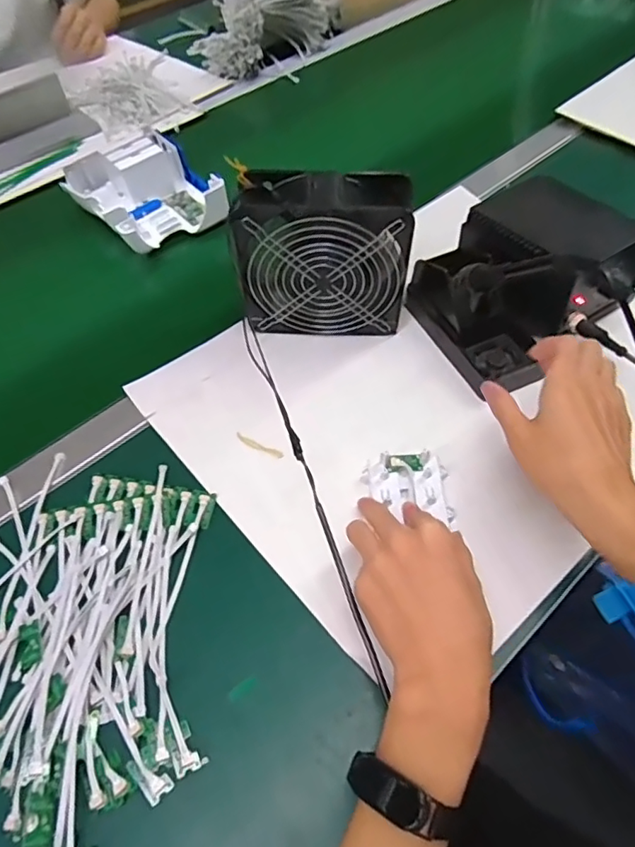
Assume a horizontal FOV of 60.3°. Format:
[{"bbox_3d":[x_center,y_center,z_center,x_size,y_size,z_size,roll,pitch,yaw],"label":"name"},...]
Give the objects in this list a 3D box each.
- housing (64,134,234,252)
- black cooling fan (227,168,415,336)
[{"bbox_3d":[-0.216,-0.293,0.672,0.140,0.051,0.174,-36,62,-20],"label":"housing"},{"bbox_3d":[0.005,-0.155,0.516,0.154,0.145,0.058,0,56,2],"label":"black cooling fan"}]

